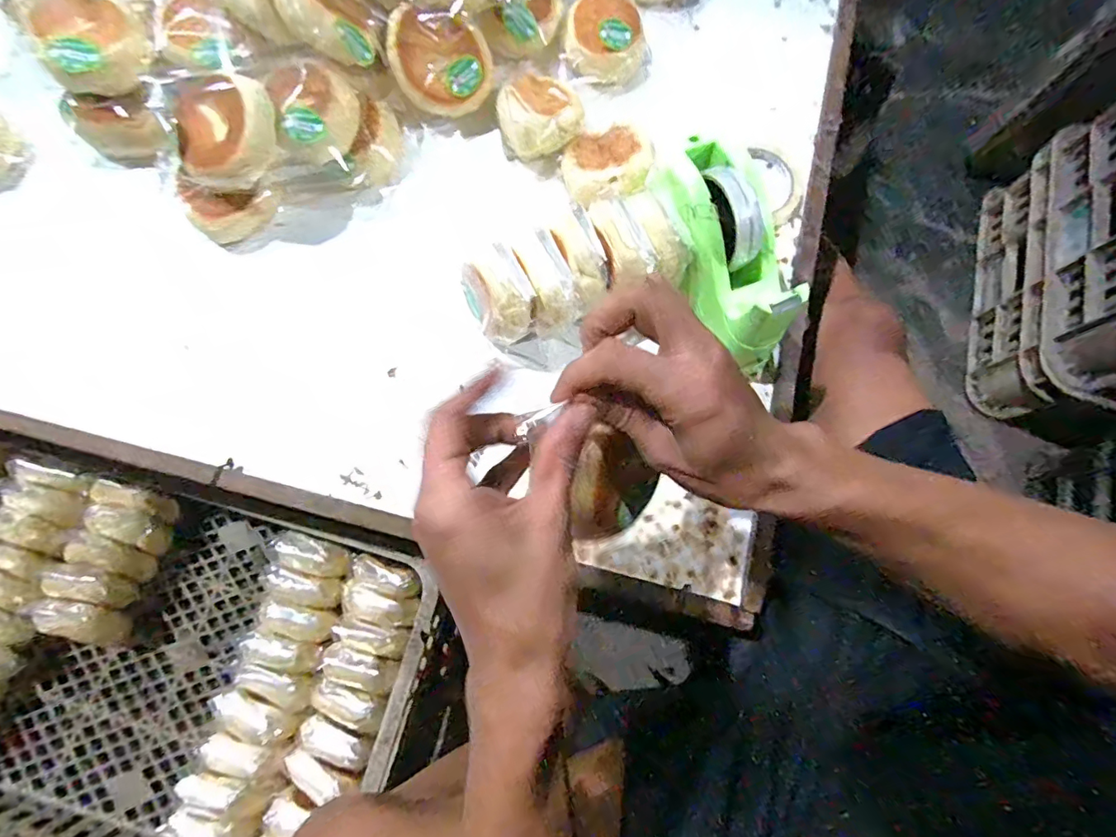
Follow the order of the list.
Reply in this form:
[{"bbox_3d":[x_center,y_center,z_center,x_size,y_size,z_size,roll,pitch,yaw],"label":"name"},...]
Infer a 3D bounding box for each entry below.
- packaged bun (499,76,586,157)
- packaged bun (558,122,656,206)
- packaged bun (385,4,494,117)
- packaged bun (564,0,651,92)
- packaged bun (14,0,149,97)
[{"bbox_3d":[-0.020,-0.309,0.512,0.082,0.047,0.088,0,76,-1],"label":"packaged bun"},{"bbox_3d":[0.051,-0.254,0.512,0.090,0.039,0.088,-4,76,-2],"label":"packaged bun"},{"bbox_3d":[-0.114,-0.352,0.500,0.096,0.043,0.091,-16,120,-3],"label":"packaged bun"},{"bbox_3d":[0.055,-0.405,0.543,0.094,0.046,0.089,20,76,4],"label":"packaged bun"},{"bbox_3d":[-0.413,-0.335,0.447,0.081,0.036,0.096,-28,78,-7],"label":"packaged bun"}]

